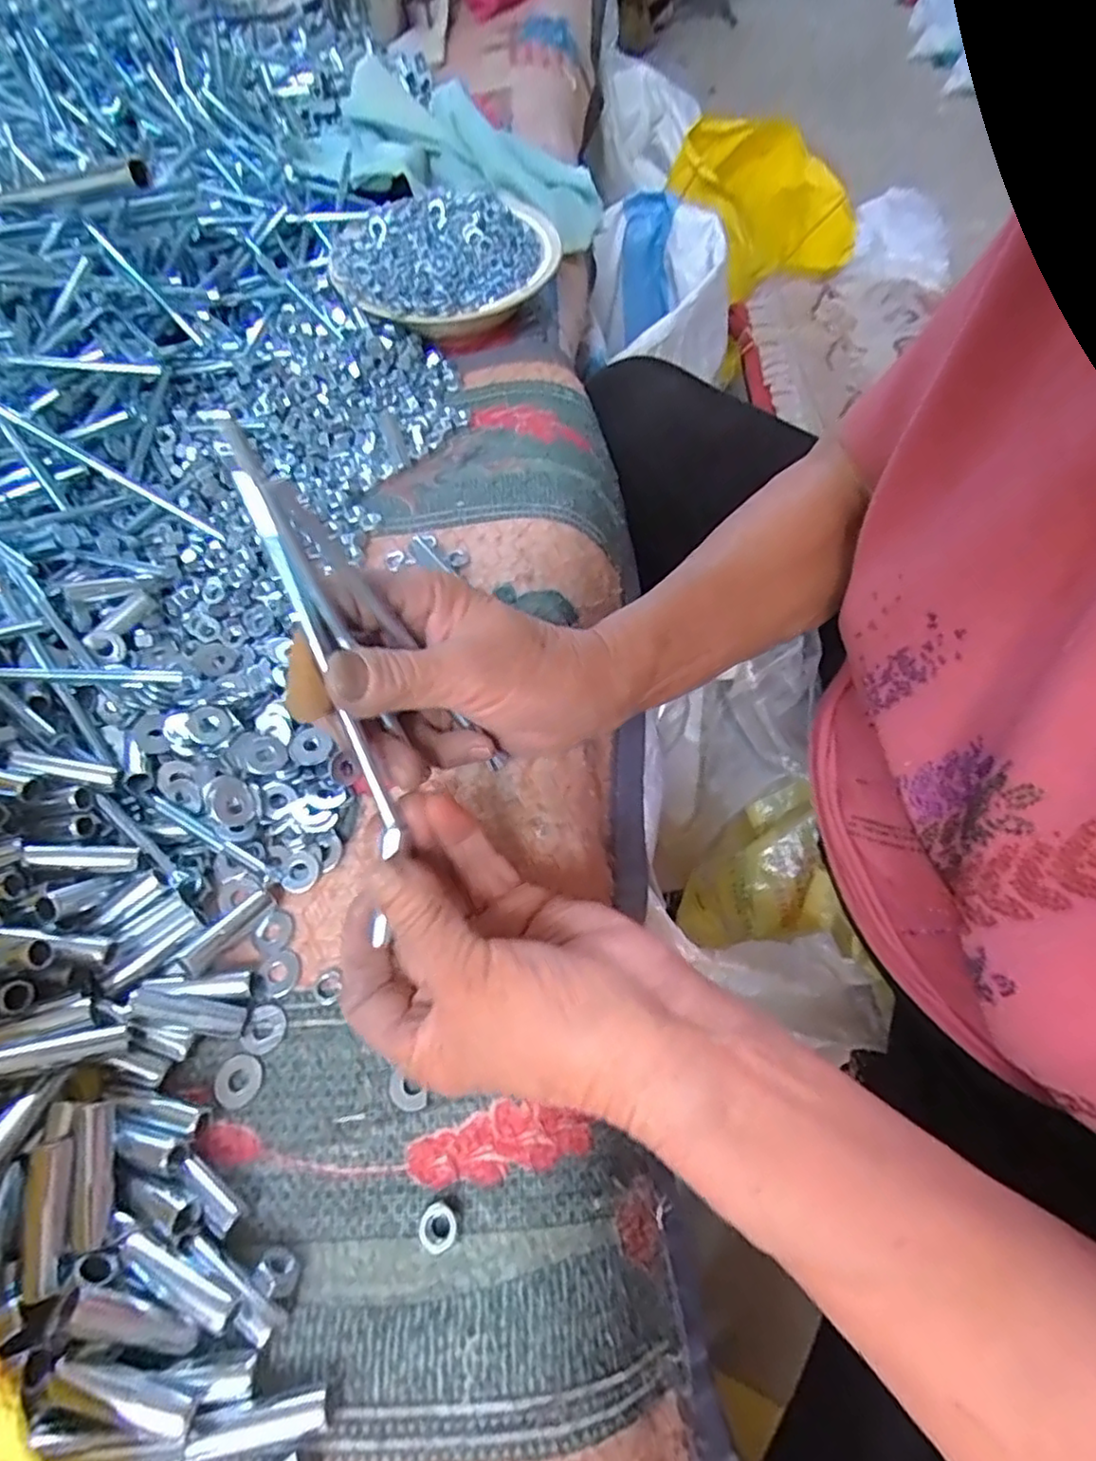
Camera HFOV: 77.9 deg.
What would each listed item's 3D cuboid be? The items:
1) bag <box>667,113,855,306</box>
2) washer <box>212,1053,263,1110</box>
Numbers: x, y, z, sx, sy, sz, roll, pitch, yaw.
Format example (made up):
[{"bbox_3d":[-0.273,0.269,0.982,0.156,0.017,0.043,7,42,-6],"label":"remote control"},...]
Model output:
[{"bbox_3d":[0.314,-0.751,0.975,0.250,0.149,0.186,22,61,14],"label":"bag"},{"bbox_3d":[-0.122,0.138,0.267,0.019,0.004,0.018,-1,58,1],"label":"washer"}]

